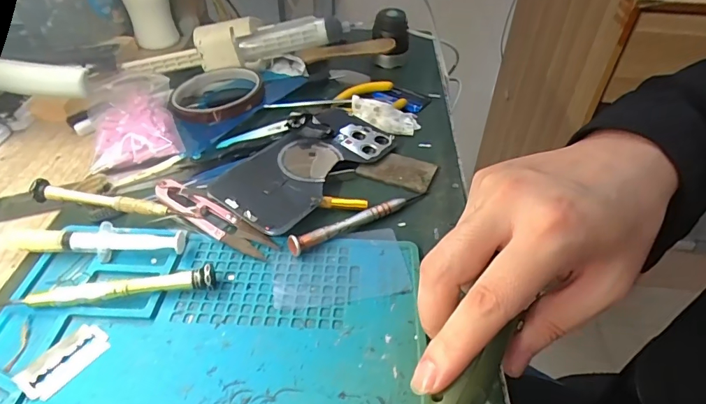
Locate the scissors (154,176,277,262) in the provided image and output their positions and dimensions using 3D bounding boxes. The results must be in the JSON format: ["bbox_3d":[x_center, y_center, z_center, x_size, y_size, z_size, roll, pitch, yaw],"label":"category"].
[{"bbox_3d":[-0.098,0.010,0.305,0.098,0.013,0.019,24,48,23],"label":"scissors"}]

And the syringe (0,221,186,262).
[{"bbox_3d":[-0.175,0.029,0.286,0.128,0.020,0.017,-3,43,-5],"label":"syringe"}]

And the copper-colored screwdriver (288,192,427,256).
[{"bbox_3d":[0.006,0.010,0.310,0.112,0.013,0.009,-23,48,-24],"label":"copper-colored screwdriver"}]

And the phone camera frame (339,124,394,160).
[{"bbox_3d":[0.010,-0.056,0.379,0.043,0.004,0.038,26,49,24],"label":"phone camera frame"}]

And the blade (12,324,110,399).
[{"bbox_3d":[-0.155,0.085,0.237,0.023,0.004,0.042,29,48,17],"label":"blade"}]

